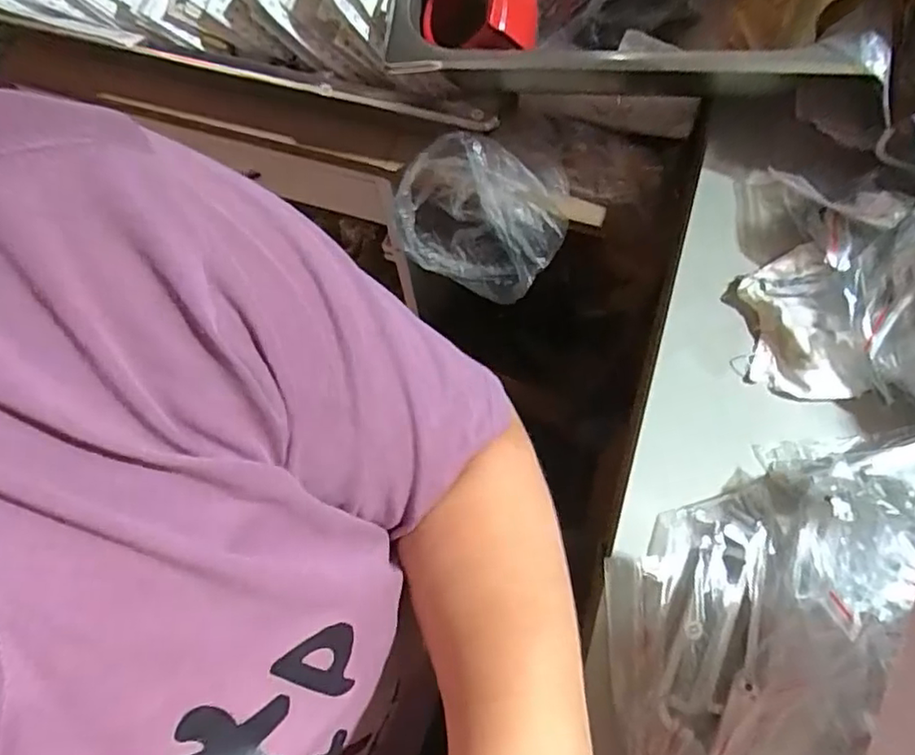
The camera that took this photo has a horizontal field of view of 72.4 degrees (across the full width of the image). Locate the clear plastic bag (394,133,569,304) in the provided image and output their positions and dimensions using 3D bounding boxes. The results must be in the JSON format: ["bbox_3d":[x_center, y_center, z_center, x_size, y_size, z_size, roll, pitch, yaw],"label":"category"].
[{"bbox_3d":[0.020,-0.137,0.551,0.141,0.125,0.074,19,71,10],"label":"clear plastic bag"}]

